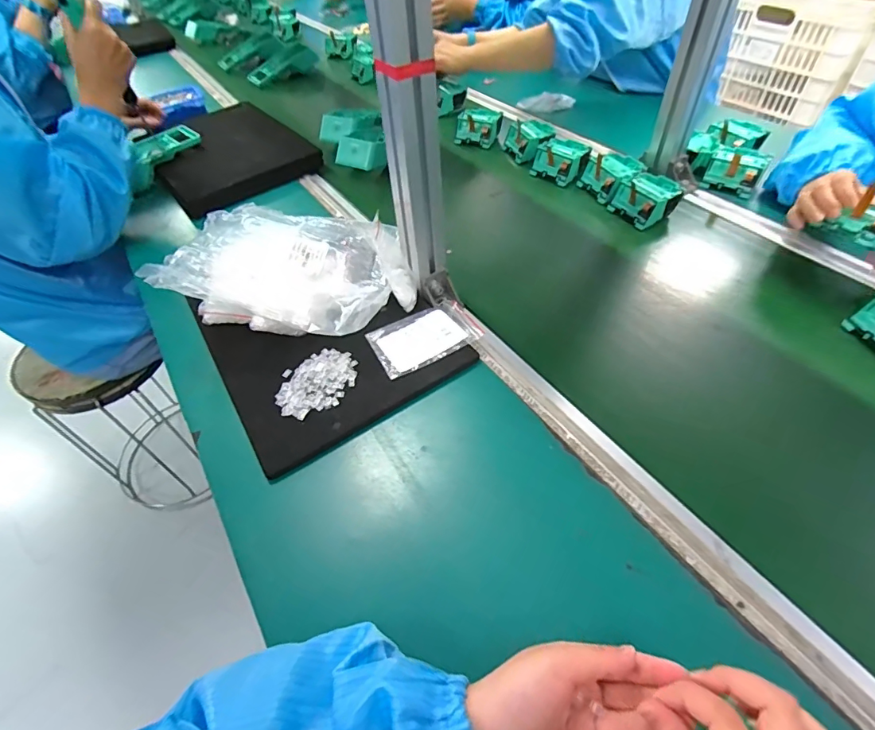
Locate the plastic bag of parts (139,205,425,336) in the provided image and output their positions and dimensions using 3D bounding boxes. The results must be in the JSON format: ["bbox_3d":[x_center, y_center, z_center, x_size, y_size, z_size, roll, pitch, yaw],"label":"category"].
[{"bbox_3d":[-0.170,-0.120,0.565,0.272,0.078,0.215,2,48,5],"label":"plastic bag of parts"}]

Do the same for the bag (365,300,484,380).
[{"bbox_3d":[-0.015,-0.037,0.525,0.120,0.013,0.081,-22,51,-16],"label":"bag"}]

